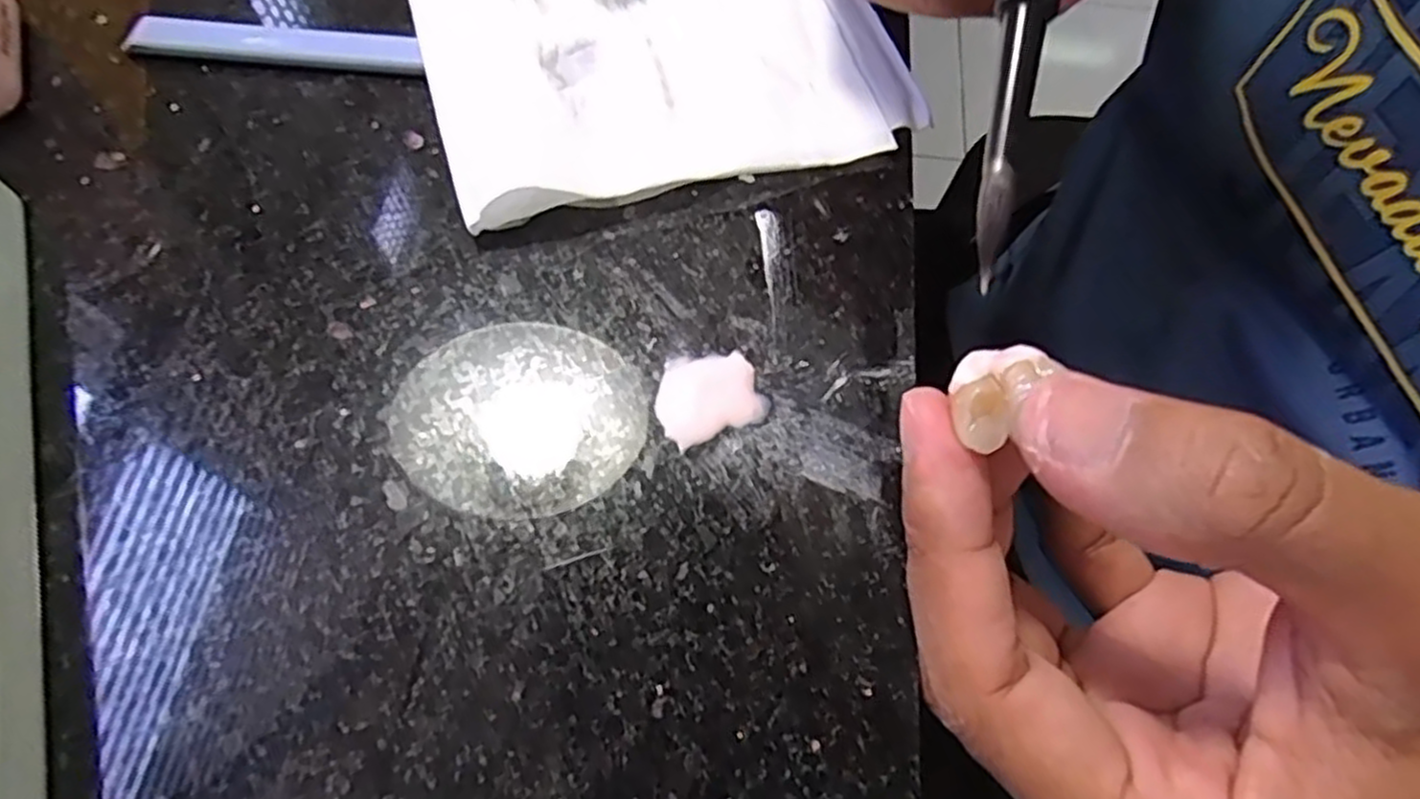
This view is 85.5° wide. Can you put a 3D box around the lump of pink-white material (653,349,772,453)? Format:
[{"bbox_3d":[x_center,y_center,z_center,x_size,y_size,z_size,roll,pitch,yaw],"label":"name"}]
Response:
[{"bbox_3d":[0.000,-0.002,0.137,0.019,0.004,0.016,-19,65,-13],"label":"lump of pink-white material"}]

